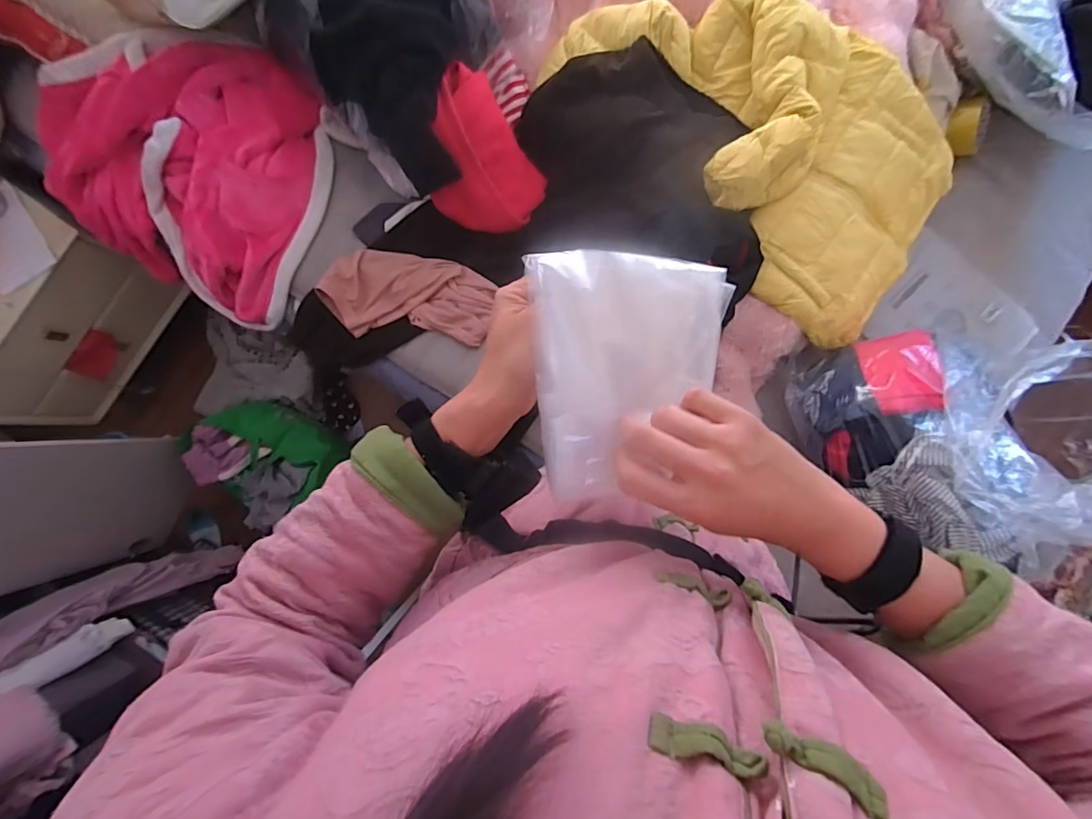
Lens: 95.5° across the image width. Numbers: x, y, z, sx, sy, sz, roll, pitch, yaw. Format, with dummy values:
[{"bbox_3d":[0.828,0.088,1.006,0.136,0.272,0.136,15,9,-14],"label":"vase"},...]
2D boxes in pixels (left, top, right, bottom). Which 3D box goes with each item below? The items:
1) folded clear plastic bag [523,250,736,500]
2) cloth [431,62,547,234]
[{"bbox_3d":[0.063,-0.031,0.356,0.137,0.023,0.173,-5,82,-4],"label":"folded clear plastic bag"},{"bbox_3d":[-0.088,-0.412,0.813,0.175,0.130,0.200,16,89,2],"label":"cloth"}]

